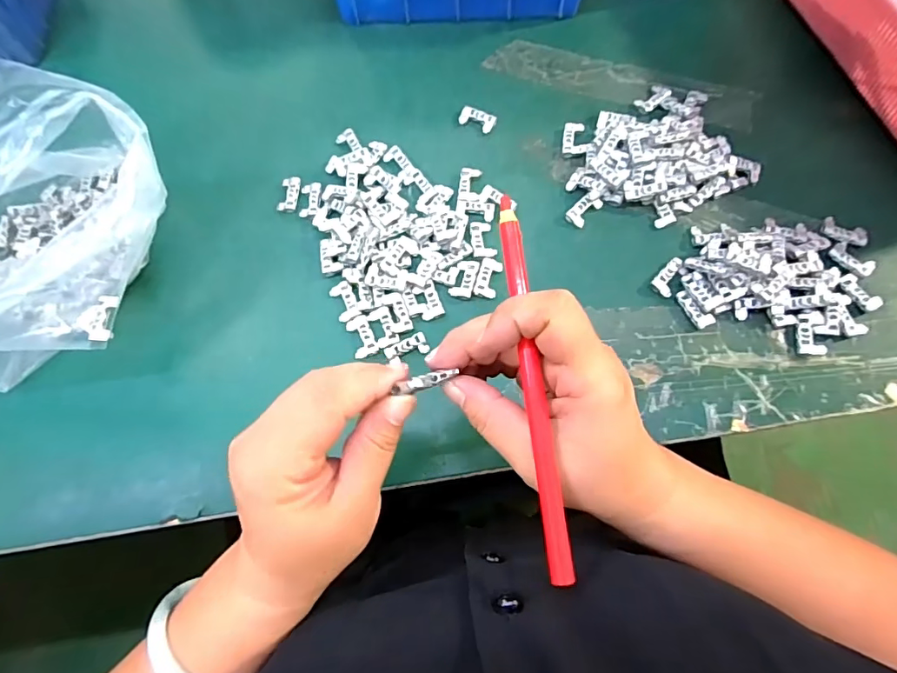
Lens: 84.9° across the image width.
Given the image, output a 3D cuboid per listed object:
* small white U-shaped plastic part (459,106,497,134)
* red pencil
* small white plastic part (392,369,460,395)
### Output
[{"bbox_3d":[0.025,-0.186,0.419,0.031,0.007,0.017,27,73,11],"label":"small white U-shaped plastic part"},{"bbox_3d":[0.036,0.018,0.209,0.010,0.004,0.163,-7,78,-1],"label":"red pencil"},{"bbox_3d":[-0.011,0.020,0.222,0.029,0.007,0.006,-17,68,-31],"label":"small white plastic part"}]

